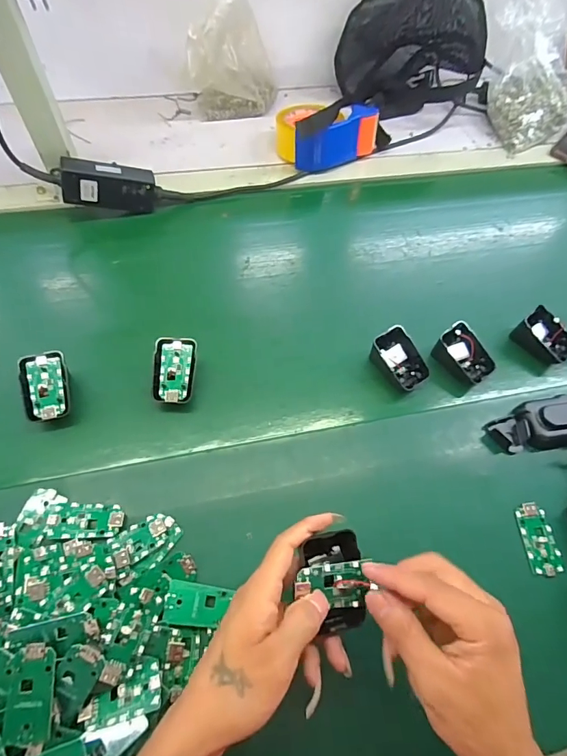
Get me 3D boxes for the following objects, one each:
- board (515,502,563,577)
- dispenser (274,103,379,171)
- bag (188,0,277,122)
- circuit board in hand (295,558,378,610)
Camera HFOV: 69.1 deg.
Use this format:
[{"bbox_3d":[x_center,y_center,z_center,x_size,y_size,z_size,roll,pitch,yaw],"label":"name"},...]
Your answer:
[{"bbox_3d":[0.247,0.155,0.397,0.030,0.005,0.064,-3,67,0],"label":"board"},{"bbox_3d":[0.068,-0.397,0.649,0.161,0.064,0.107,-18,63,-16],"label":"dispenser"},{"bbox_3d":[-0.078,-0.509,0.657,0.143,0.160,0.079,-2,60,-7],"label":"bag"},{"bbox_3d":[0.035,0.150,0.294,0.055,0.008,0.033,-4,90,-13],"label":"circuit board in hand"}]

